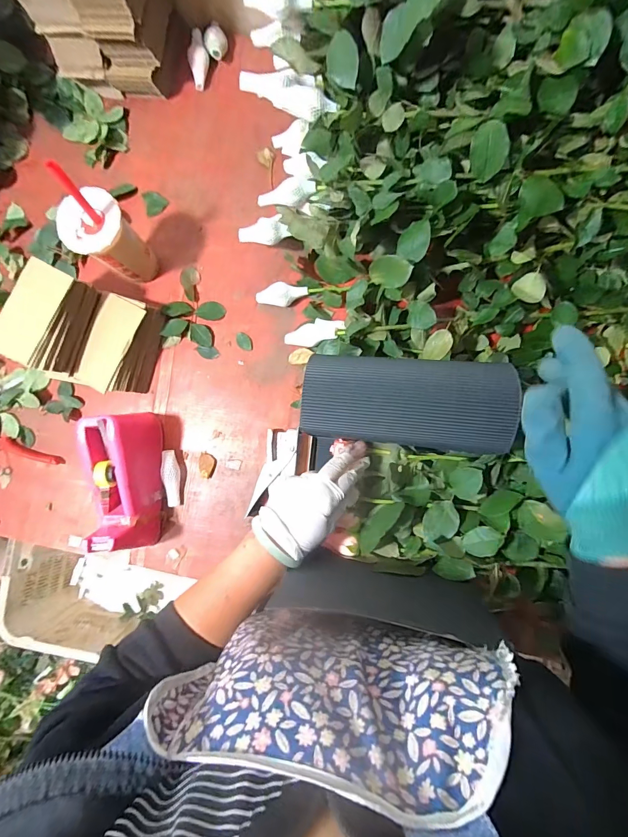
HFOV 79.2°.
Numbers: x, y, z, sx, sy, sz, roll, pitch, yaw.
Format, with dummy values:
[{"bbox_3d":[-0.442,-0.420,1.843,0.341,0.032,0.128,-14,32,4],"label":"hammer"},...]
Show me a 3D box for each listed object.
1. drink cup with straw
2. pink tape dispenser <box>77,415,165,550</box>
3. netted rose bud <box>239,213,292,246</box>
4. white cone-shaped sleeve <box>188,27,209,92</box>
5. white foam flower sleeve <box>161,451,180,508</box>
[{"bbox_3d":[-0.301,-0.262,0.538,0.087,0.193,0.074,-42,84,-3],"label":"drink cup with straw"},{"bbox_3d":[-0.282,0.092,0.563,0.085,0.096,0.200,-2,84,2],"label":"pink tape dispenser"},{"bbox_3d":[-0.074,-0.275,0.555,0.074,0.031,0.029,-2,84,15],"label":"netted rose bud"},{"bbox_3d":[-0.192,-0.603,0.633,0.032,0.024,0.088,1,106,2],"label":"white cone-shaped sleeve"},{"bbox_3d":[-0.226,0.094,0.596,0.027,0.026,0.087,-2,84,2],"label":"white foam flower sleeve"}]

